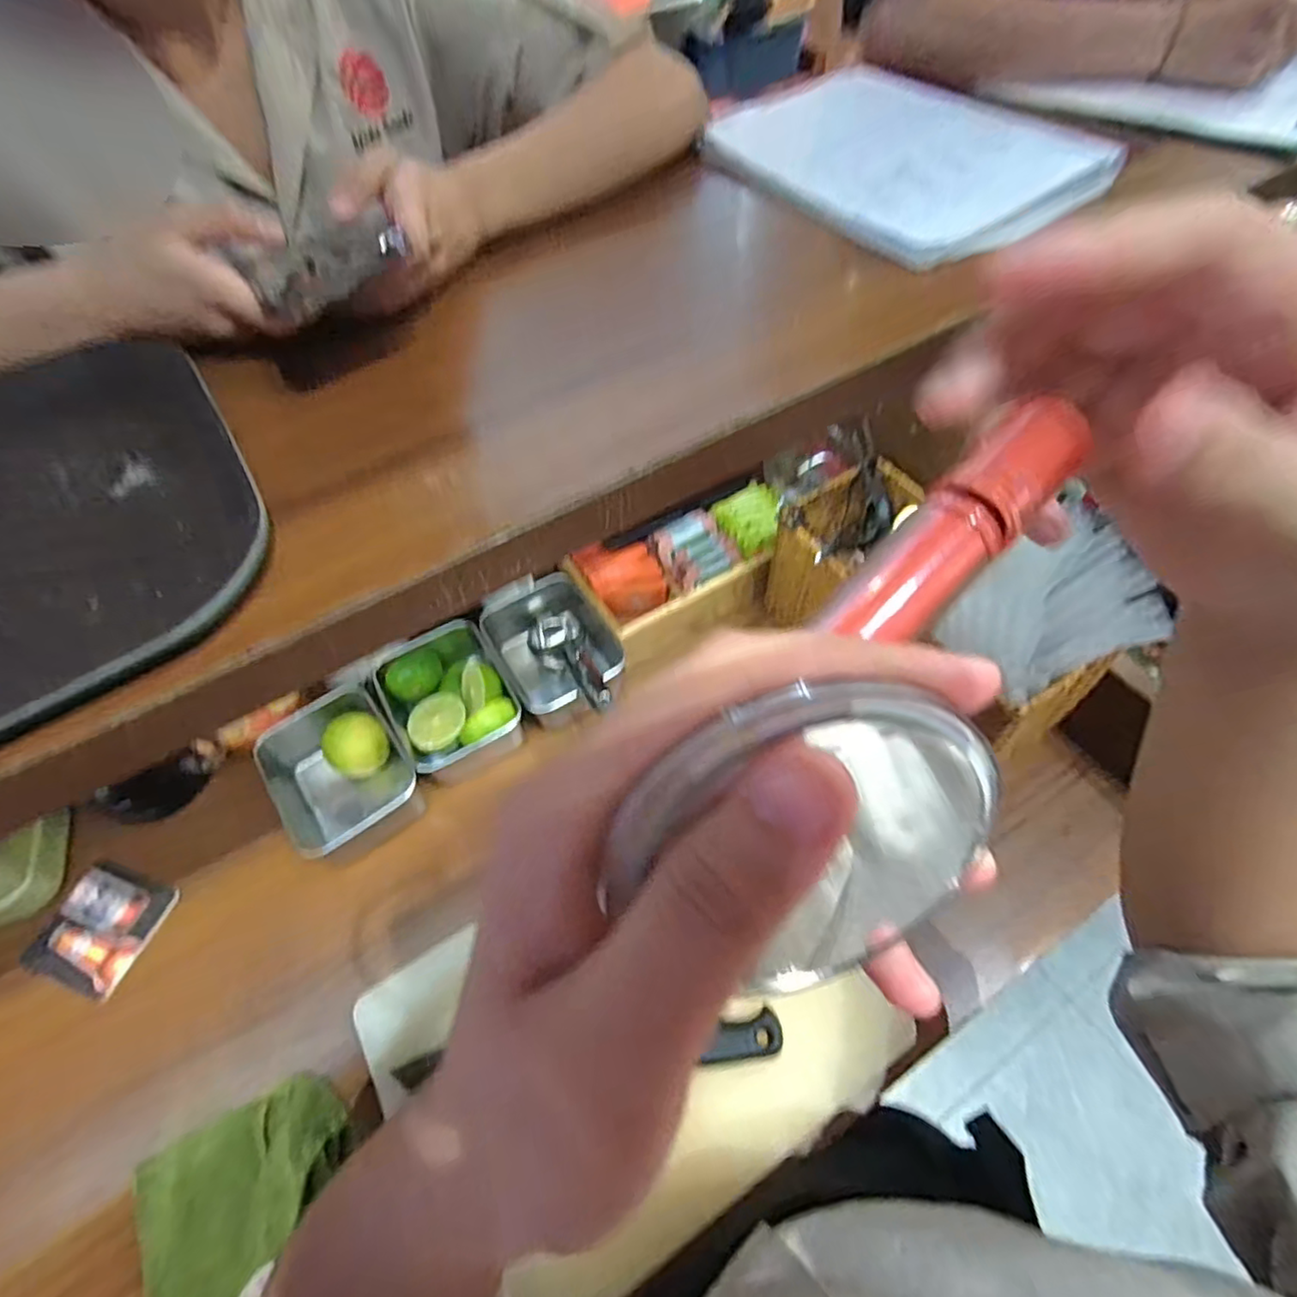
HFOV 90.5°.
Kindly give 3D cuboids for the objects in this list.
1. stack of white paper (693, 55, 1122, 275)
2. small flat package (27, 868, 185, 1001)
[{"bbox_3d":[0.186,-0.379,0.484,0.211,0.014,0.282,-31,61,-14],"label":"stack of white paper"},{"bbox_3d":[-0.455,0.229,0.531,0.090,0.007,0.086,15,59,12],"label":"small flat package"}]

